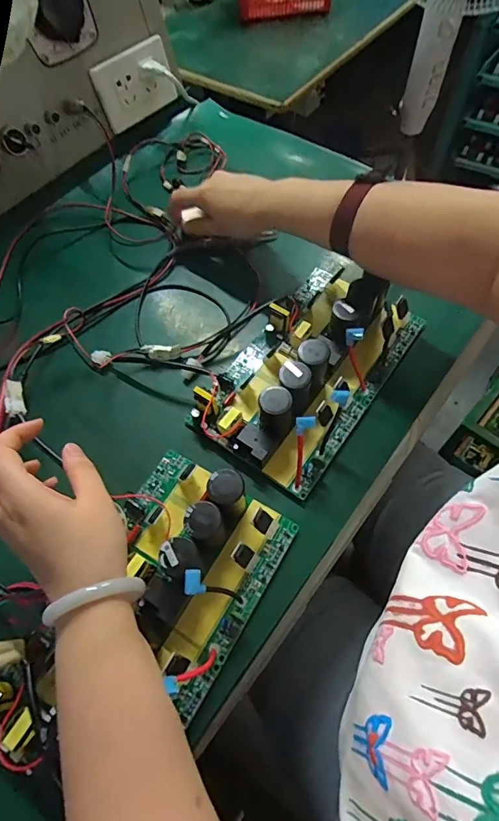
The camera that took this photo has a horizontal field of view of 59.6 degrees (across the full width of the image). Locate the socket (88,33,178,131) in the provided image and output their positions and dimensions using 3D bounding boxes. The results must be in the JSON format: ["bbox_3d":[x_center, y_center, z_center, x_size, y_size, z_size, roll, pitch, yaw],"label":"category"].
[{"bbox_3d":[-0.145,-0.423,0.564,0.106,0.070,0.015,-40,51,-15],"label":"socket"}]

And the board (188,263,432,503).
[{"bbox_3d":[0.060,-0.052,0.423,0.135,0.056,0.230,32,68,19],"label":"board"}]

